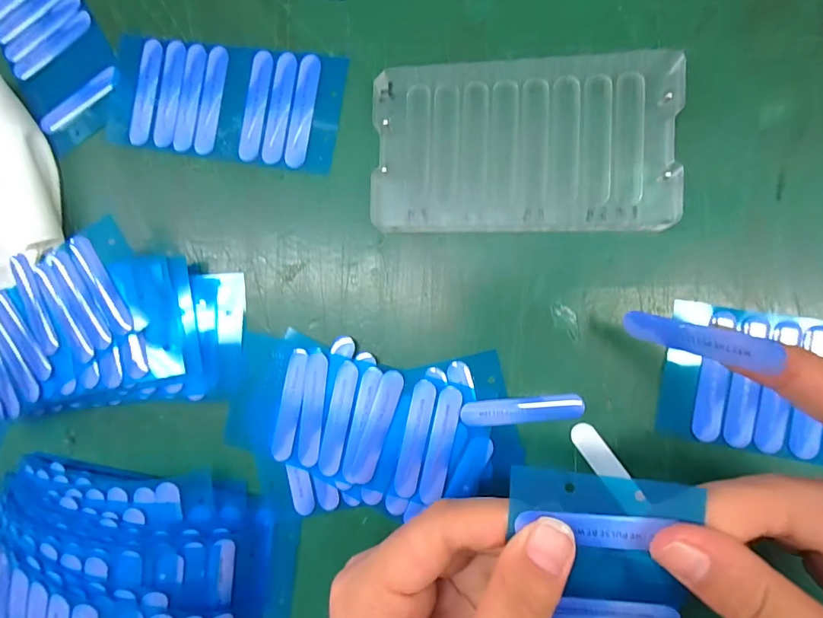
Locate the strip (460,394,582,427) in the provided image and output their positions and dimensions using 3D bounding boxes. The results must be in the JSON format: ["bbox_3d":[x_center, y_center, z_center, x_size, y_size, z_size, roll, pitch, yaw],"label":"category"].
[{"bbox_3d":[0.047,0.043,0.182,0.050,0.006,0.011,-5,88,9],"label":"strip"}]

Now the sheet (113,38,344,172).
[{"bbox_3d":[-0.092,-0.100,0.208,0.118,0.004,0.053,11,91,9],"label":"sheet"}]

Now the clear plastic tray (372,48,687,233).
[{"bbox_3d":[0.045,-0.067,0.180,0.120,0.012,0.070,1,89,9],"label":"clear plastic tray"}]

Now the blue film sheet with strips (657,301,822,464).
[{"bbox_3d":[0.162,0.033,0.163,0.118,0.004,0.054,9,91,9],"label":"blue film sheet with strips"}]

